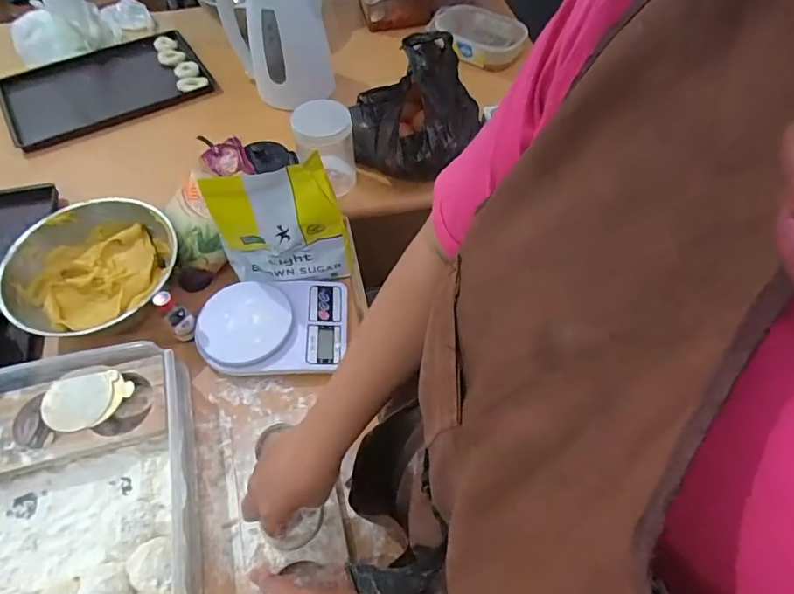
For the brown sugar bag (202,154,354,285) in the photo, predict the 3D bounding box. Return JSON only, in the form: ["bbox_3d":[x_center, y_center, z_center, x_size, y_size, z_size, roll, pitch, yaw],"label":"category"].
[{"bbox_3d":[-0.150,-0.090,0.635,0.156,0.176,0.053,-17,58,-10],"label":"brown sugar bag"}]

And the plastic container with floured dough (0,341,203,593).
[{"bbox_3d":[-0.385,0.244,0.514,0.319,0.062,0.357,-14,57,-8],"label":"plastic container with floured dough"}]

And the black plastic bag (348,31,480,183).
[{"bbox_3d":[0.035,-0.302,0.800,0.156,0.148,0.213,31,62,19],"label":"black plastic bag"}]

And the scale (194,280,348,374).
[{"bbox_3d":[-0.164,0.037,0.657,0.190,0.031,0.136,-5,56,-2],"label":"scale"}]

